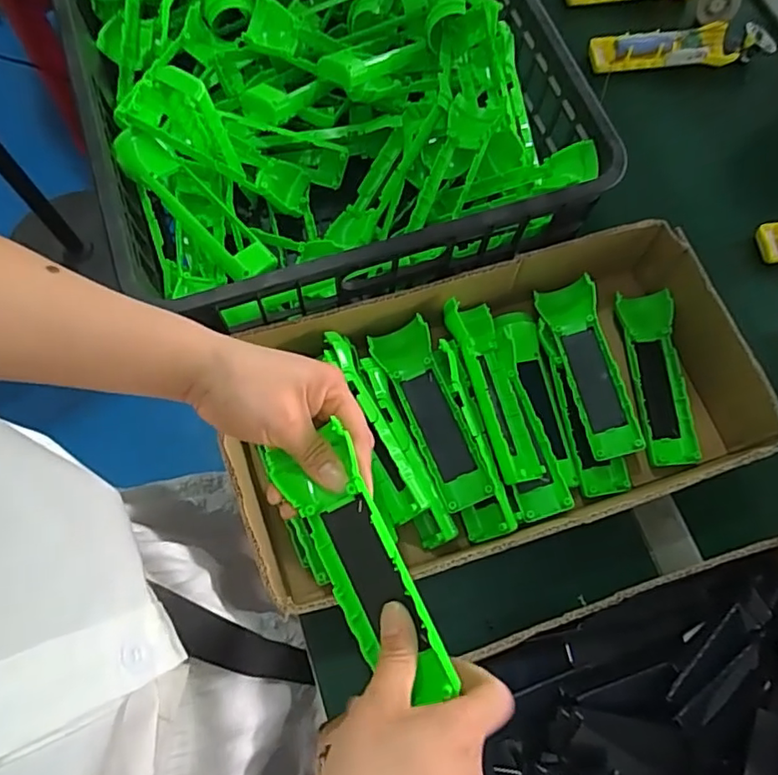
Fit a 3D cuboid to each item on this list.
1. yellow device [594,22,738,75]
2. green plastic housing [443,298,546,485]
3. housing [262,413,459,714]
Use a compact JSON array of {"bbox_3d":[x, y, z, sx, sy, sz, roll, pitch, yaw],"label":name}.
[{"bbox_3d":[0.325,-0.402,0.692,0.169,0.027,0.041,-6,72,-4],"label":"yellow device"},{"bbox_3d":[0.088,0.001,0.495,0.048,0.036,0.163,-12,73,-6],"label":"green plastic housing"},{"bbox_3d":[-0.013,0.098,0.324,0.047,0.034,0.152,-30,77,-11],"label":"housing"}]

